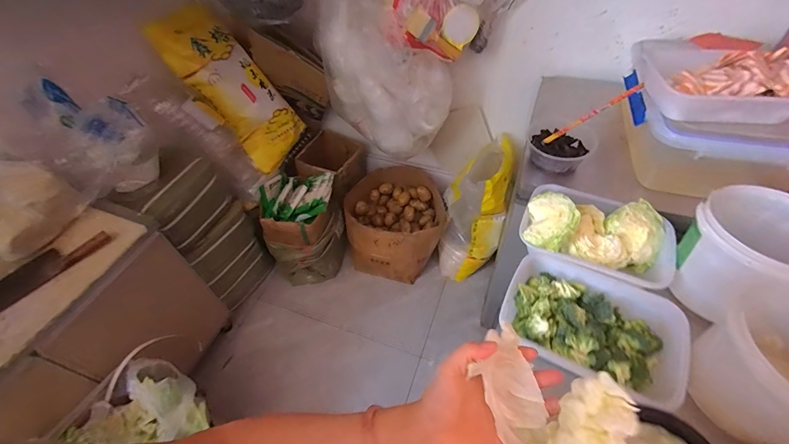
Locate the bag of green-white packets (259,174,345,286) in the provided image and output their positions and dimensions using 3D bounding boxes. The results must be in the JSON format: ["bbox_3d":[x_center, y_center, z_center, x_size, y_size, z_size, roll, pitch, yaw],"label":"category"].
[{"bbox_3d":[-0.416,0.033,1.676,0.340,0.420,0.345,-10,49,-4],"label":"bag of green-white packets"}]

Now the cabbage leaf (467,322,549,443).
[{"bbox_3d":[0.125,0.186,0.370,0.061,0.048,0.143,-9,67,-3],"label":"cabbage leaf"}]

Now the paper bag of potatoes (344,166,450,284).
[{"bbox_3d":[0.002,0.002,1.729,0.486,0.255,0.487,11,51,14],"label":"paper bag of potatoes"}]

